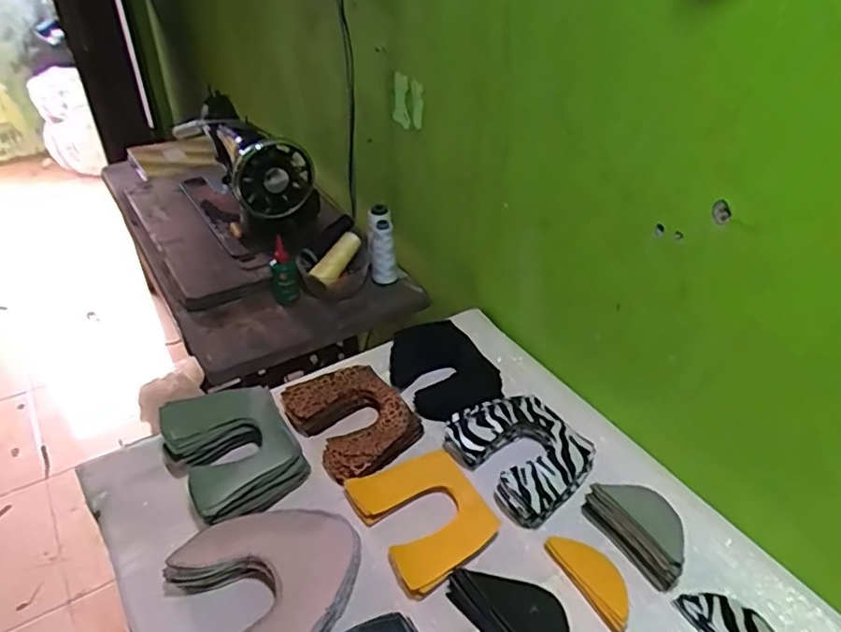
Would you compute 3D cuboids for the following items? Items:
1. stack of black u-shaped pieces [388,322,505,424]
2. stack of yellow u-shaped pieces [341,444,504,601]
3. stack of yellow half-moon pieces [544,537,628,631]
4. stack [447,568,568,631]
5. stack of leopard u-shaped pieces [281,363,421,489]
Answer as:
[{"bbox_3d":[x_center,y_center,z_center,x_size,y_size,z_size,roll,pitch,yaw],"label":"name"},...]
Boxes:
[{"bbox_3d":[0.029,0.074,0.882,0.126,0.048,0.167,-17,41,-21],"label":"stack of black u-shaped pieces"},{"bbox_3d":[0.005,0.219,0.695,0.126,0.026,0.155,-18,41,-22],"label":"stack of yellow u-shaped pieces"},{"bbox_3d":[0.179,0.266,0.640,0.045,0.017,0.105,-20,42,-25],"label":"stack of yellow half-moon pieces"},{"bbox_3d":[0.093,0.291,0.600,0.077,0.034,0.143,-29,46,-32],"label":"stack"},{"bbox_3d":[-0.094,0.127,0.813,0.131,0.030,0.171,-27,45,-31],"label":"stack of leopard u-shaped pieces"}]

